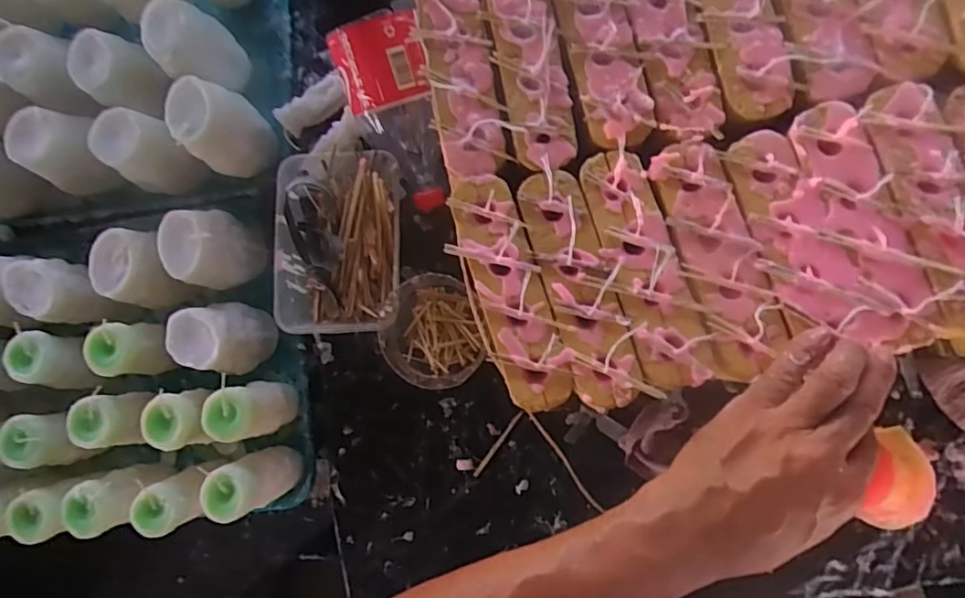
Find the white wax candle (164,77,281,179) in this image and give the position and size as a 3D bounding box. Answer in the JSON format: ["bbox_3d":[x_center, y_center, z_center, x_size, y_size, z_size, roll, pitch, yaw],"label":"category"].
[{"bbox_3d":[-0.276,-0.178,0.615,0.064,0.098,0.076,-13,84,6],"label":"white wax candle"}]

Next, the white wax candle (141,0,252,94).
[{"bbox_3d":[-0.302,-0.264,0.622,0.075,0.103,0.073,-1,86,8],"label":"white wax candle"}]

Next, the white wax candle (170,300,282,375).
[{"bbox_3d":[-0.277,0.037,0.615,0.066,0.110,0.064,-1,86,8],"label":"white wax candle"}]

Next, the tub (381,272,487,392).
[{"bbox_3d":[-0.046,0.034,0.565,0.098,0.073,0.099,-1,86,8],"label":"tub"}]

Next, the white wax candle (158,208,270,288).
[{"bbox_3d":[-0.289,-0.052,0.626,0.064,0.109,0.082,4,86,8],"label":"white wax candle"}]

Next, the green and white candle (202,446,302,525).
[{"bbox_3d":[-0.235,0.187,0.592,0.056,0.100,0.051,-1,86,8],"label":"green and white candle"}]

